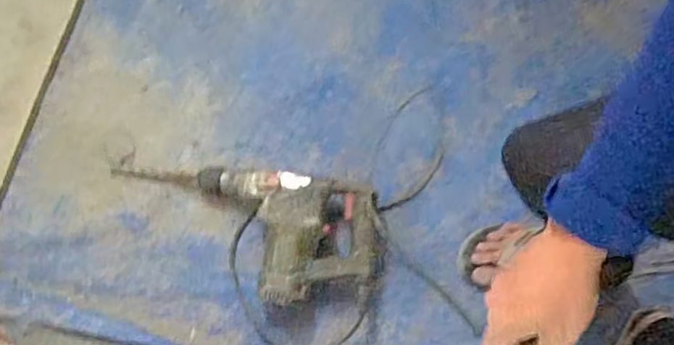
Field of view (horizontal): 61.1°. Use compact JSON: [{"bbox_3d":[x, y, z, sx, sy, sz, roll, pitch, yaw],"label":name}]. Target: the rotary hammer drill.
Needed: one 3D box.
[{"bbox_3d":[-0.160,0.094,0.948,0.463,0.089,0.232,3,69,-2],"label":"rotary hammer drill"}]

